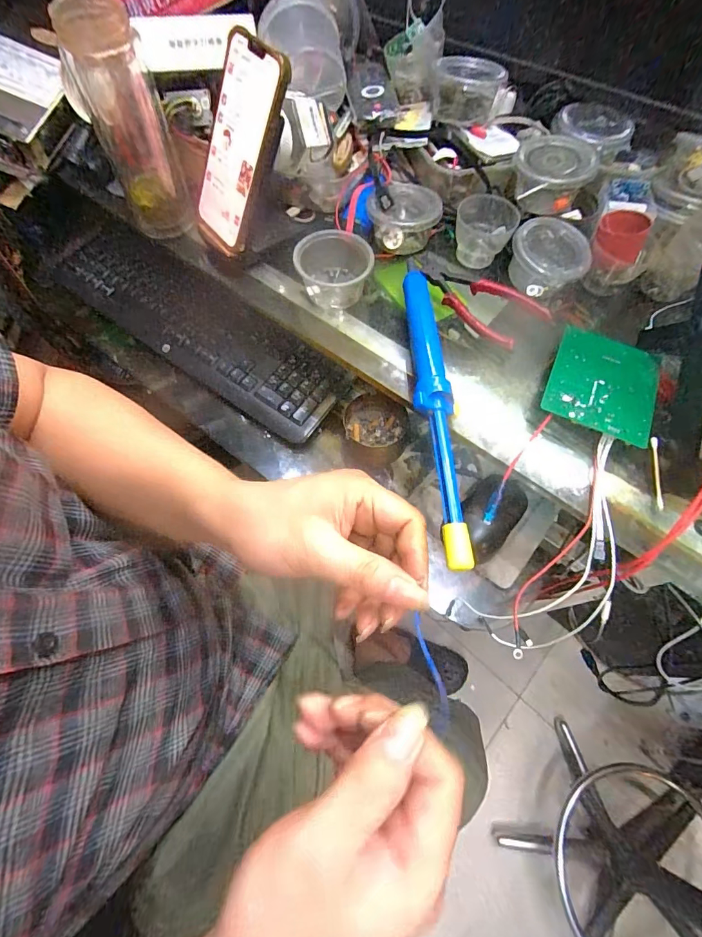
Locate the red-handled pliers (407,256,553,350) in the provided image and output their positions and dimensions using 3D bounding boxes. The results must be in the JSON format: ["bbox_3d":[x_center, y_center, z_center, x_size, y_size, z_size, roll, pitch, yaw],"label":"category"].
[{"bbox_3d":[0.121,-0.182,0.433,0.158,0.025,0.067,39,70,15],"label":"red-handled pliers"}]

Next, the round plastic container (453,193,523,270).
[{"bbox_3d":[0.145,-0.259,0.459,0.062,0.047,0.062,1,65,-1],"label":"round plastic container"}]

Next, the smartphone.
[{"bbox_3d":[-0.106,-0.290,0.390,0.080,0.164,0.015,48,43,11],"label":"smartphone"}]

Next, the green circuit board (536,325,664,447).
[{"bbox_3d":[0.230,-0.080,0.382,0.089,0.009,0.110,23,67,9],"label":"green circuit board"}]

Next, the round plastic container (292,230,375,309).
[{"bbox_3d":[-0.019,-0.202,0.428,0.073,0.042,0.073,1,65,-1],"label":"round plastic container"}]

